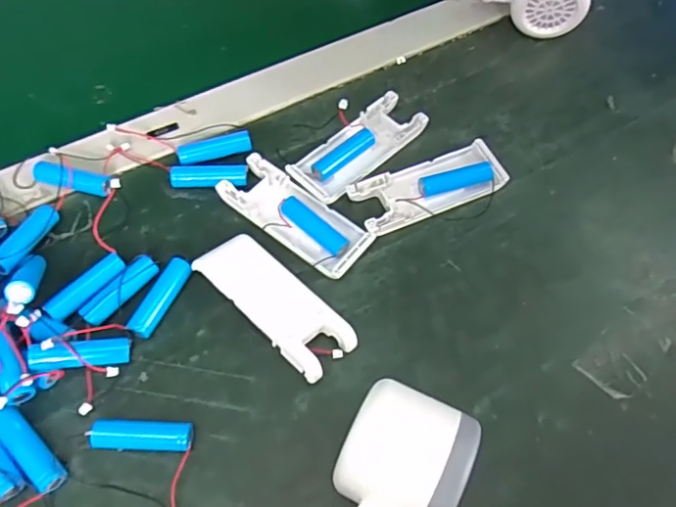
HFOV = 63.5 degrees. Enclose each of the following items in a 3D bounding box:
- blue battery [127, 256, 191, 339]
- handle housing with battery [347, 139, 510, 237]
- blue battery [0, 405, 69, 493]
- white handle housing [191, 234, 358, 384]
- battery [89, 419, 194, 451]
[{"bbox_3d":[-0.106,0.026,0.327,0.013,0.013,0.051,23,63,10],"label":"blue battery"},{"bbox_3d":[0.062,-0.045,0.371,0.104,0.011,0.041,-20,64,-12],"label":"handle housing with battery"},{"bbox_3d":[-0.161,0.101,0.283,0.052,0.011,0.015,40,67,18],"label":"blue battery"},{"bbox_3d":[-0.037,0.029,0.326,0.103,0.016,0.038,41,68,19],"label":"white handle housing"},{"bbox_3d":[-0.103,0.096,0.288,0.049,0.015,0.014,1,61,-1],"label":"battery"}]

